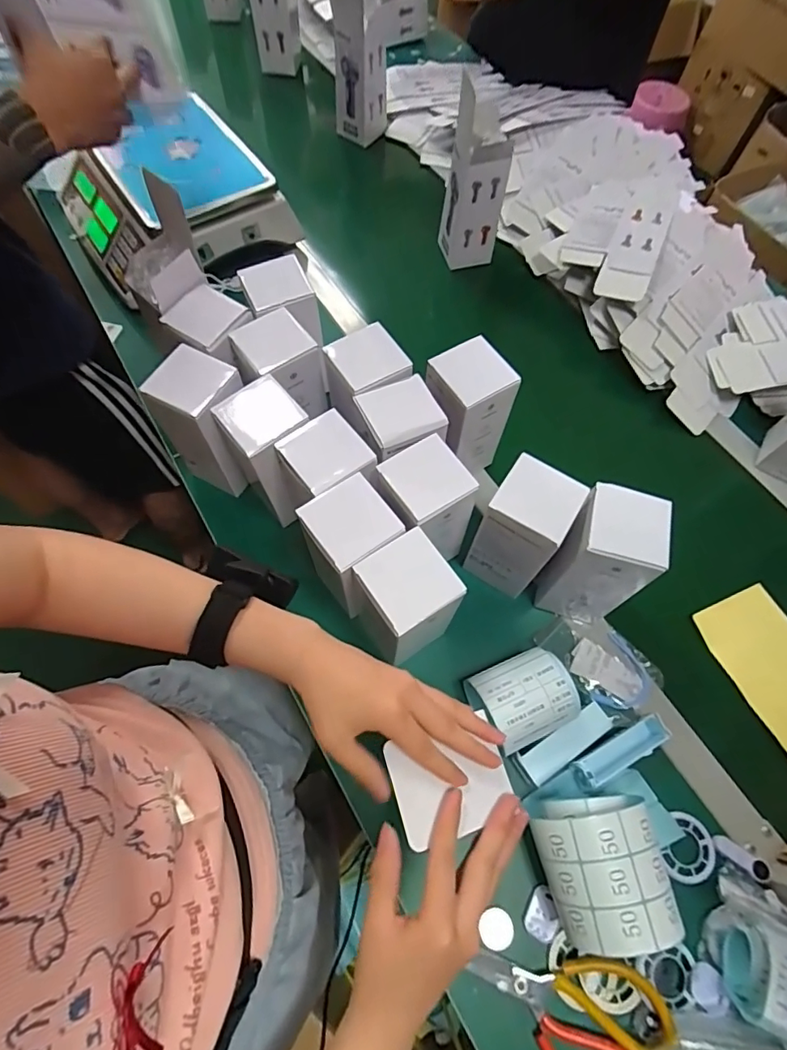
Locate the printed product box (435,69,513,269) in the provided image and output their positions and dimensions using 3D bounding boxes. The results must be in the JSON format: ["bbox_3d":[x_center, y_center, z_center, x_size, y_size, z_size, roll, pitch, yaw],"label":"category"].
[{"bbox_3d":[0.122,-0.509,0.746,0.083,0.219,0.094,-1,64,-2],"label":"printed product box"}]

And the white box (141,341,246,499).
[{"bbox_3d":[-0.200,-0.111,0.574,0.086,0.152,0.080,35,68,14],"label":"white box"}]

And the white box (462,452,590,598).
[{"bbox_3d":[0.129,0.009,0.527,0.069,0.155,0.067,31,67,12],"label":"white box"}]

